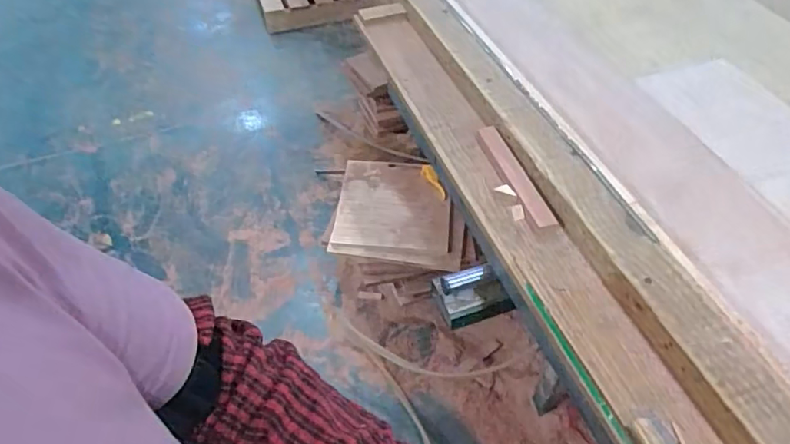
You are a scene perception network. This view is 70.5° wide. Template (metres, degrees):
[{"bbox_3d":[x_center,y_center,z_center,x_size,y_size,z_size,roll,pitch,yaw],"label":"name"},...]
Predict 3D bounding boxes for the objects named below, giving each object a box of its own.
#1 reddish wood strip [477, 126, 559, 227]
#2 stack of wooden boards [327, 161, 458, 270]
[{"bbox_3d":[0.190,-0.075,0.892,0.032,0.011,0.214,-28,52,6],"label":"reddish wood strip"},{"bbox_3d":[0.003,-0.033,1.609,0.325,0.026,0.337,8,49,-1],"label":"stack of wooden boards"}]

